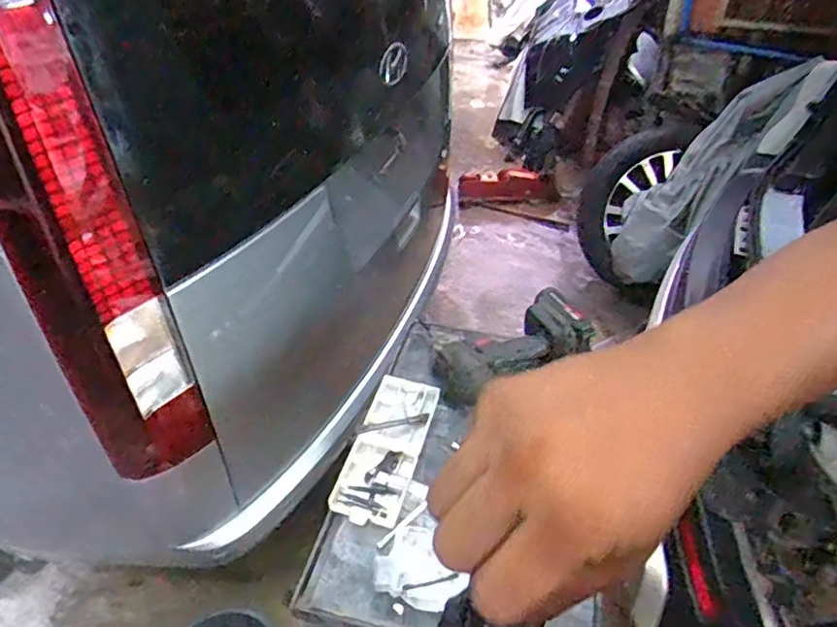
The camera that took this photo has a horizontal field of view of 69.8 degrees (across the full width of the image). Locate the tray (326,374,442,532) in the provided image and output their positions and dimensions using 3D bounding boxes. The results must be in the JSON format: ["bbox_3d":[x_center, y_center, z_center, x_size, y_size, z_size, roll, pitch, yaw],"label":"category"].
[{"bbox_3d":[-0.042,0.177,0.803,0.088,0.025,0.221,10,42,13],"label":"tray"}]

